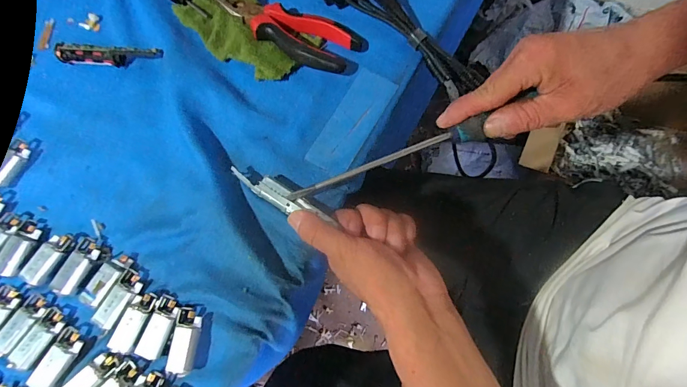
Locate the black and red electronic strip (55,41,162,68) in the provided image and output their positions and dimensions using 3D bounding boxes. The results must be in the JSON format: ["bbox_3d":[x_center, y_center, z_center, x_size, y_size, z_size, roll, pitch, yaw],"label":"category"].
[{"bbox_3d":[-0.239,-0.141,0.351,0.107,0.016,0.018,4,73,3],"label":"black and red electronic strip"}]

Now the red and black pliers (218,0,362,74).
[{"bbox_3d":[-0.060,-0.161,0.349,0.147,0.022,0.060,14,74,6],"label":"red and black pliers"}]

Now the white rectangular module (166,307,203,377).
[{"bbox_3d":[-0.125,0.117,0.276,0.019,0.010,0.048,1,73,2],"label":"white rectangular module"}]

